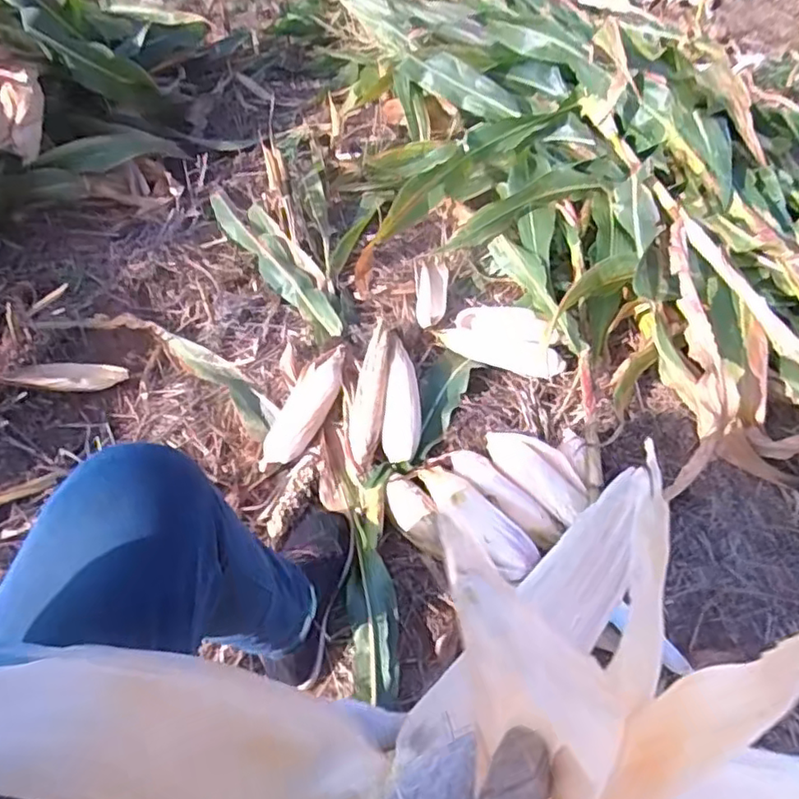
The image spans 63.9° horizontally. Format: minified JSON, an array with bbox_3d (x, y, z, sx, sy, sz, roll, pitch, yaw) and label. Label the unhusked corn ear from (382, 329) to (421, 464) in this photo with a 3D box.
[{"bbox_3d":[0.006,-0.009,1.094,0.061,0.054,0.253,1,47,3],"label":"unhusked corn ear"}]

